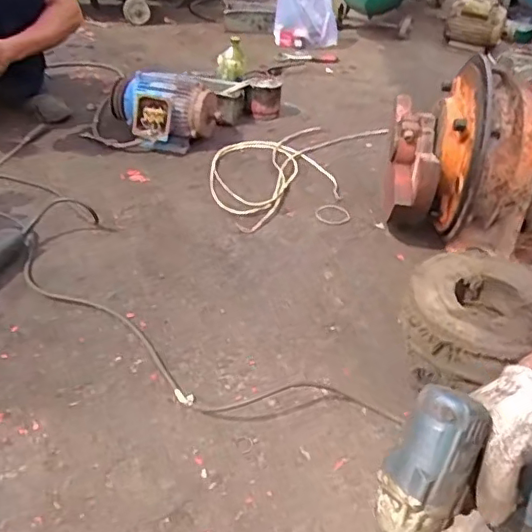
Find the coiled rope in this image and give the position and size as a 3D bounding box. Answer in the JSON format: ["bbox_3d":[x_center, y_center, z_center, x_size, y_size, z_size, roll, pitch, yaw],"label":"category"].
[{"bbox_3d":[0.071,-0.288,1.491,0.351,0.015,0.622,27,45,26],"label":"coiled rope"}]

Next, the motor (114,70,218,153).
[{"bbox_3d":[-0.276,-0.427,1.527,0.262,0.177,0.198,-4,39,-14],"label":"motor"}]

